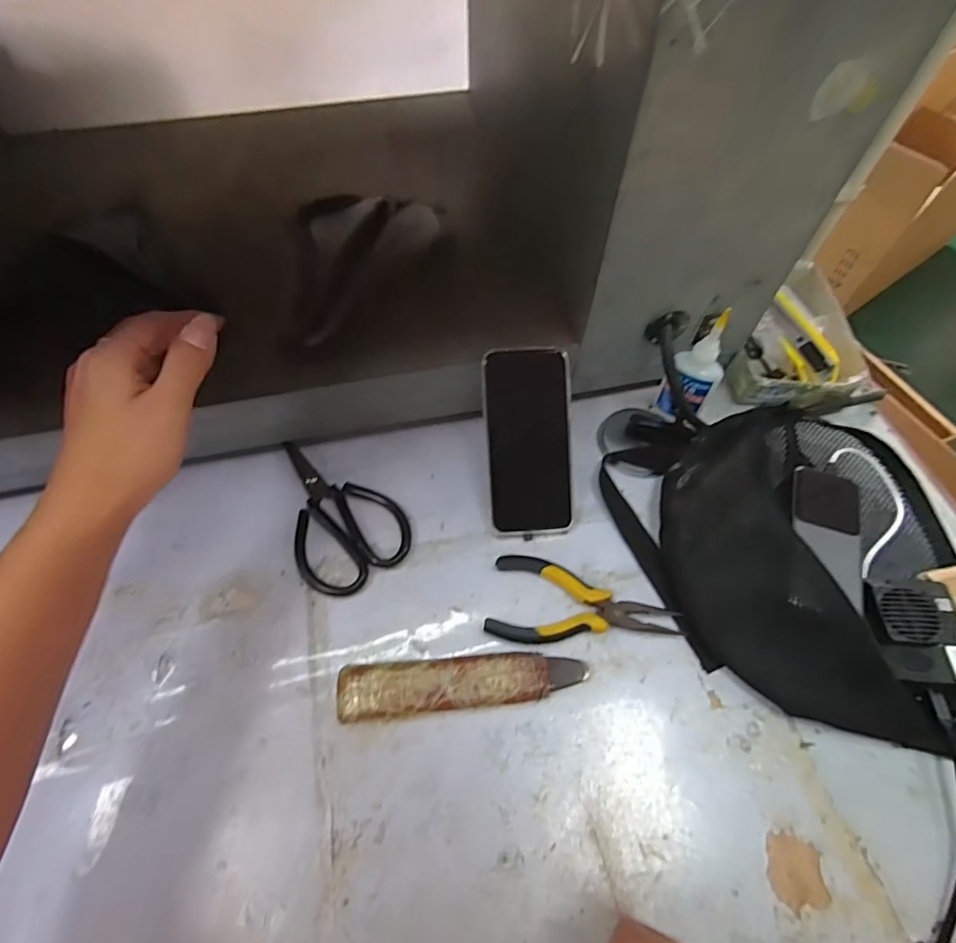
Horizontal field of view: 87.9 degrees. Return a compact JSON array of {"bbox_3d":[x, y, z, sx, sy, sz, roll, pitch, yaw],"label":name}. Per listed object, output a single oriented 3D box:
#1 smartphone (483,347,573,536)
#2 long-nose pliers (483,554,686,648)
[{"bbox_3d":[0.046,-0.026,0.442,0.074,0.011,0.164,-2,93,-1],"label":"smartphone"},{"bbox_3d":[0.087,0.112,0.409,0.152,0.016,0.071,9,61,6],"label":"long-nose pliers"}]

